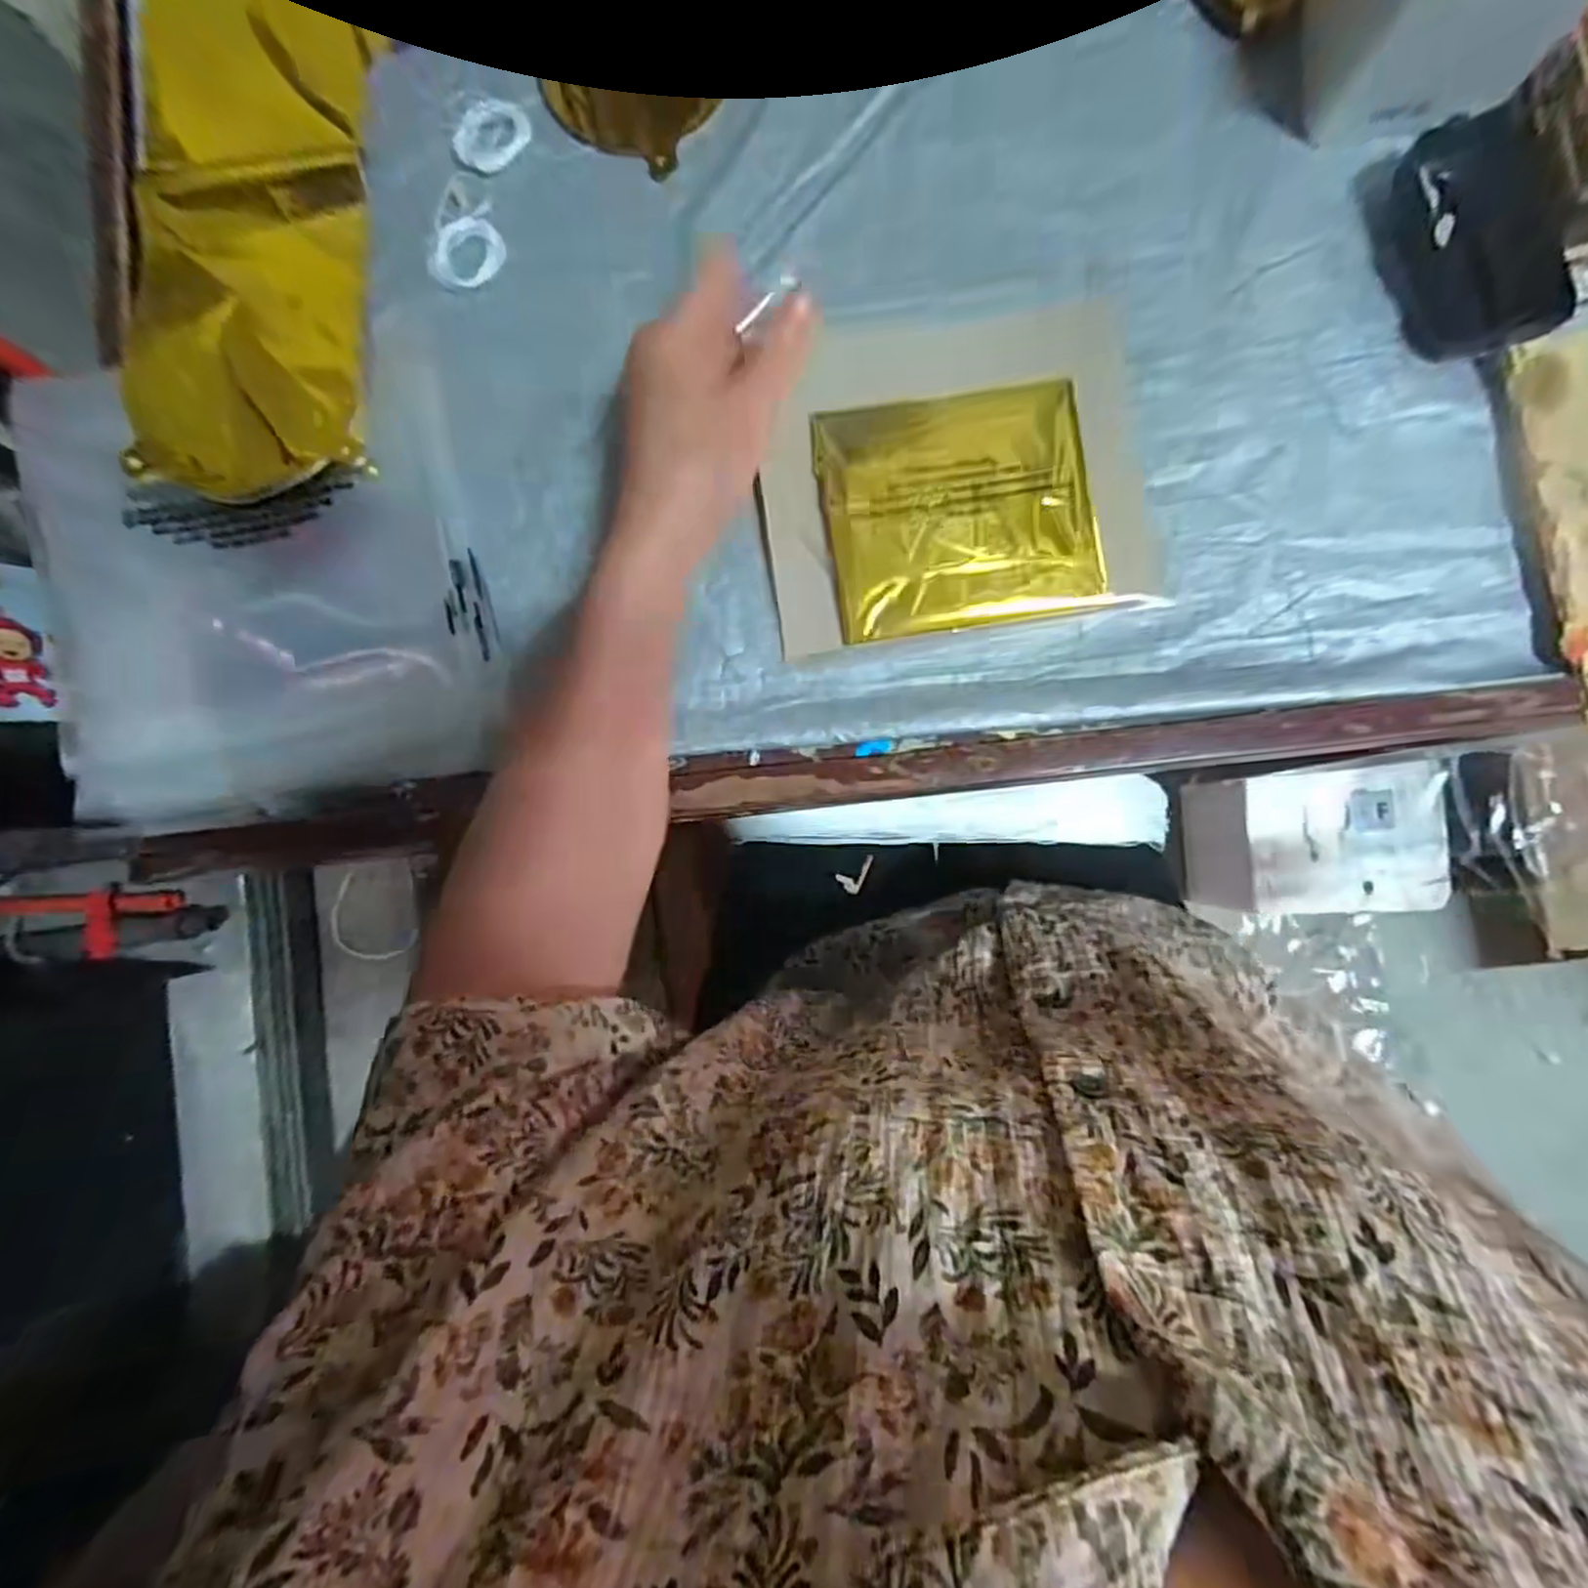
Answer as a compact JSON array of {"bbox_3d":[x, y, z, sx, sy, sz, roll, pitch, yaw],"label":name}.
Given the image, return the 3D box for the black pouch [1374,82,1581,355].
[{"bbox_3d":[0.332,-0.271,0.355,0.060,0.029,0.105,-11,84,2],"label":"black pouch"}]

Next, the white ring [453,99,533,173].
[{"bbox_3d":[-0.170,-0.368,0.404,0.043,0.004,0.043,0,85,3],"label":"white ring"}]

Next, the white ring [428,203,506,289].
[{"bbox_3d":[-0.182,-0.302,0.400,0.042,0.004,0.044,0,85,3],"label":"white ring"}]

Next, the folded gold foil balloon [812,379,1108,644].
[{"bbox_3d":[0.084,-0.144,0.367,0.134,0.008,0.115,-8,84,2],"label":"folded gold foil balloon"}]

